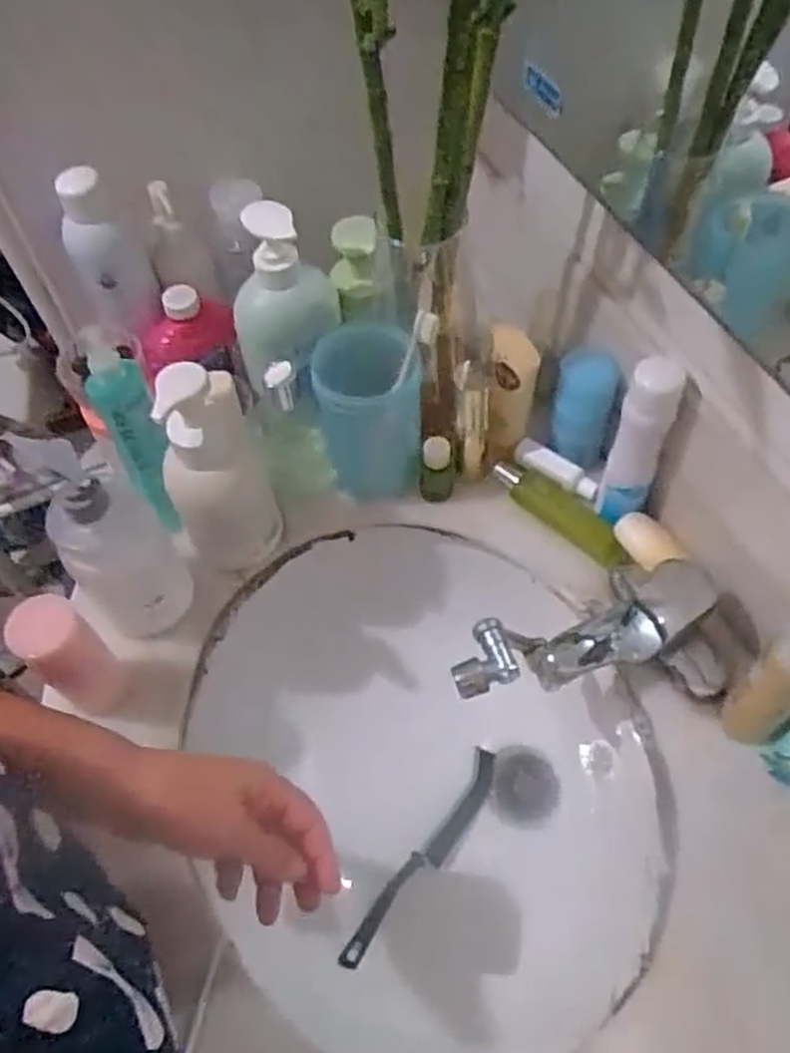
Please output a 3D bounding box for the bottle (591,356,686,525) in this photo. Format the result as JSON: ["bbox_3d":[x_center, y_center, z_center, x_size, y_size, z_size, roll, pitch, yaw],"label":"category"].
[{"bbox_3d":[0.181,-0.059,0.594,0.040,0.166,0.031,22,61,15],"label":"bottle"}]

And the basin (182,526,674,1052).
[{"bbox_3d":[0.036,0.198,0.673,0.341,0.172,0.402,-16,59,-9],"label":"basin"}]

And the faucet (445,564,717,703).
[{"bbox_3d":[0.129,0.084,0.564,0.187,0.084,0.076,-27,61,-15],"label":"faucet"}]

